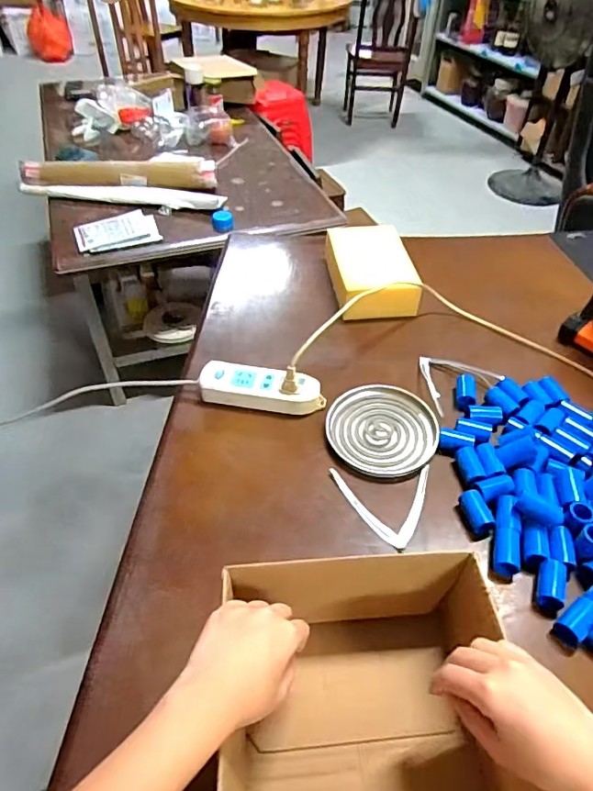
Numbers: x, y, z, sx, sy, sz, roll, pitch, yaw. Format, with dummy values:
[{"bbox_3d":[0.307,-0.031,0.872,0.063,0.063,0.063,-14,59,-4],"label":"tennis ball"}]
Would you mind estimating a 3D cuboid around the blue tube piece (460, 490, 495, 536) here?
[{"bbox_3d":[0.212,0.138,0.605,0.025,0.023,0.049,-10,48,-12],"label":"blue tube piece"}]

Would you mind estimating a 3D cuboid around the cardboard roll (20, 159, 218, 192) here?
[{"bbox_3d":[-0.533,-0.669,1.562,0.567,0.066,0.075,0,46,-3],"label":"cardboard roll"}]

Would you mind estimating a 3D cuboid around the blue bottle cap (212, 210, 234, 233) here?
[{"bbox_3d":[-0.210,-0.499,1.474,0.058,0.047,0.058,-4,47,-6],"label":"blue bottle cap"}]

